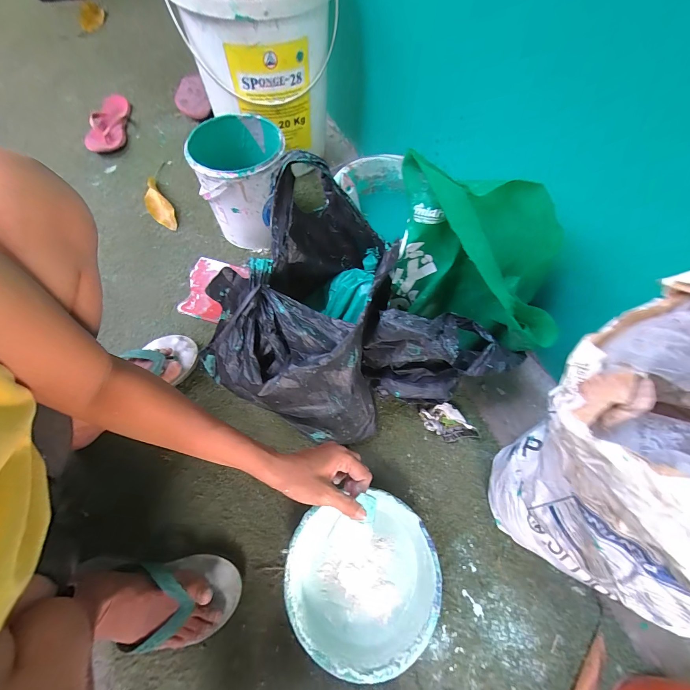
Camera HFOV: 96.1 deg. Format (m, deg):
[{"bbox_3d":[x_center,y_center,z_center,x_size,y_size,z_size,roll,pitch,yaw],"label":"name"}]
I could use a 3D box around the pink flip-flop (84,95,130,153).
[{"bbox_3d":[-0.657,-0.619,0.869,0.093,0.037,0.239,-6,66,-6],"label":"pink flip-flop"}]

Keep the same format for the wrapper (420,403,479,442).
[{"bbox_3d":[0.177,0.135,0.533,0.101,0.042,0.048,27,67,9],"label":"wrapper"}]

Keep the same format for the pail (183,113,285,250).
[{"bbox_3d":[-0.218,-0.342,0.670,0.167,0.202,0.199,-16,67,-10],"label":"pail"}]

